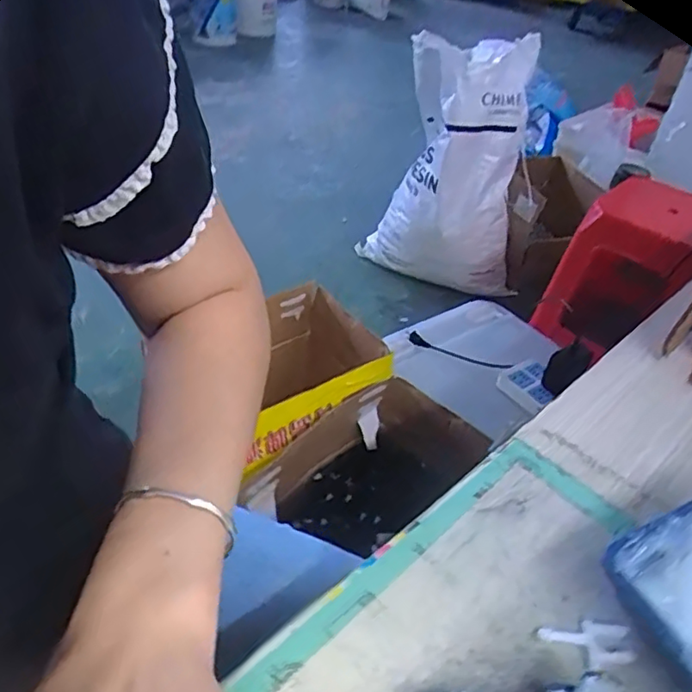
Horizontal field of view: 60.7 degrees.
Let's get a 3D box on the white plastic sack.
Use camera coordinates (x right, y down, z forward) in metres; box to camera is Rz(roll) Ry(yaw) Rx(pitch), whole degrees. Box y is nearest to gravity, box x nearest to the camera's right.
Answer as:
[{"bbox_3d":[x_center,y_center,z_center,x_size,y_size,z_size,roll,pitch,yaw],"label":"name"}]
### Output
[{"bbox_3d":[0.305,-0.481,1.633,0.425,0.643,0.338,14,40,8],"label":"white plastic sack"}]

